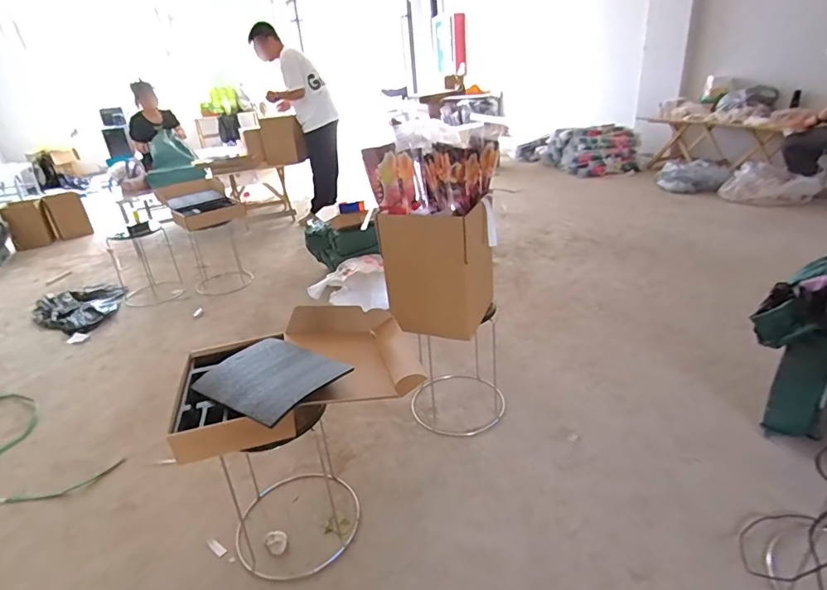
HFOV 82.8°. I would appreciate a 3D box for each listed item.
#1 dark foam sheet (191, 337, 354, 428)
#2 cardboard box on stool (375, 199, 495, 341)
[{"bbox_3d":[-0.360,0.192,1.155,0.350,0.047,0.247,16,33,36],"label":"dark foam sheet"},{"bbox_3d":[0.078,-0.085,1.440,0.293,0.372,0.214,8,28,25],"label":"cardboard box on stool"}]

